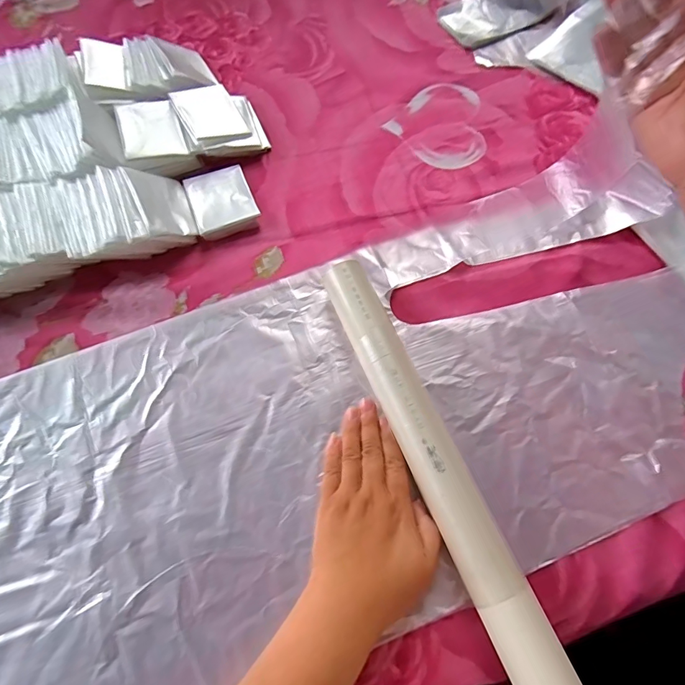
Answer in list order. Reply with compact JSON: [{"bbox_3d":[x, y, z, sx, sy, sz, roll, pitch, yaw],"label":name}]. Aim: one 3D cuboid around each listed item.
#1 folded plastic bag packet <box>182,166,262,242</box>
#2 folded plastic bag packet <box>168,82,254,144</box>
[{"bbox_3d":[-0.127,-0.150,0.455,0.063,0.012,0.084,-21,69,-8],"label":"folded plastic bag packet"},{"bbox_3d":[-0.148,-0.256,0.484,0.062,0.004,0.083,-28,76,-20],"label":"folded plastic bag packet"}]

